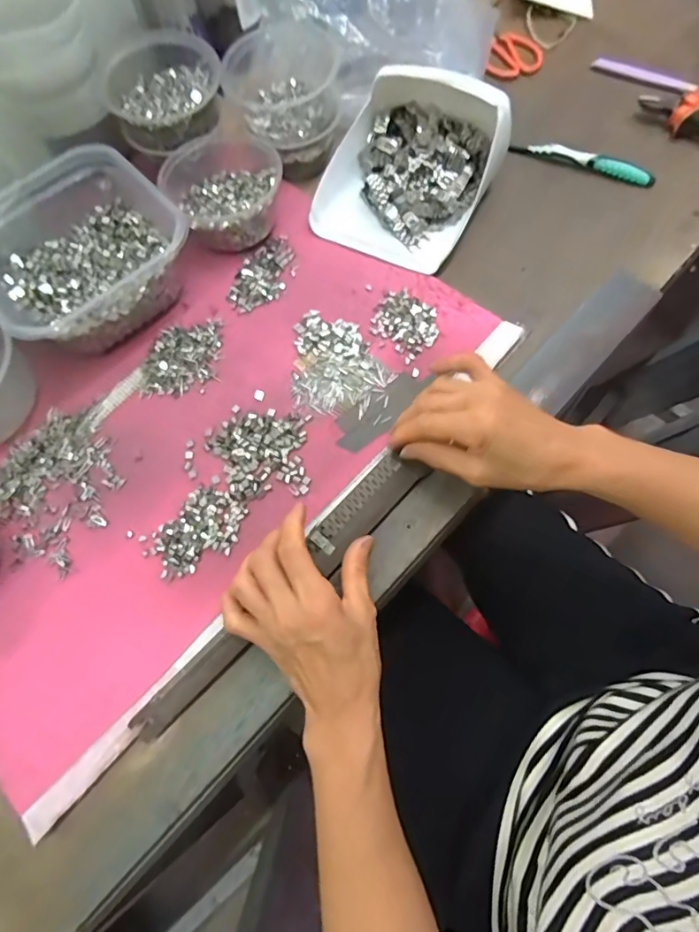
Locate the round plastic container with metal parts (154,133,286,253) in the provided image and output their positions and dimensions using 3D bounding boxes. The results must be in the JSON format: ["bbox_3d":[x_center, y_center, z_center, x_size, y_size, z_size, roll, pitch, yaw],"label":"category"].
[{"bbox_3d":[-0.122,-0.272,0.498,0.113,0.046,0.124,-21,70,-6],"label":"round plastic container with metal parts"}]

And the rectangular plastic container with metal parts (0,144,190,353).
[{"bbox_3d":[-0.261,-0.204,0.465,0.202,0.070,0.172,42,76,16],"label":"rectangular plastic container with metal parts"}]

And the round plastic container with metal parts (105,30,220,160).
[{"bbox_3d":[-0.185,-0.379,0.502,0.113,0.045,0.123,-19,70,-5],"label":"round plastic container with metal parts"}]

